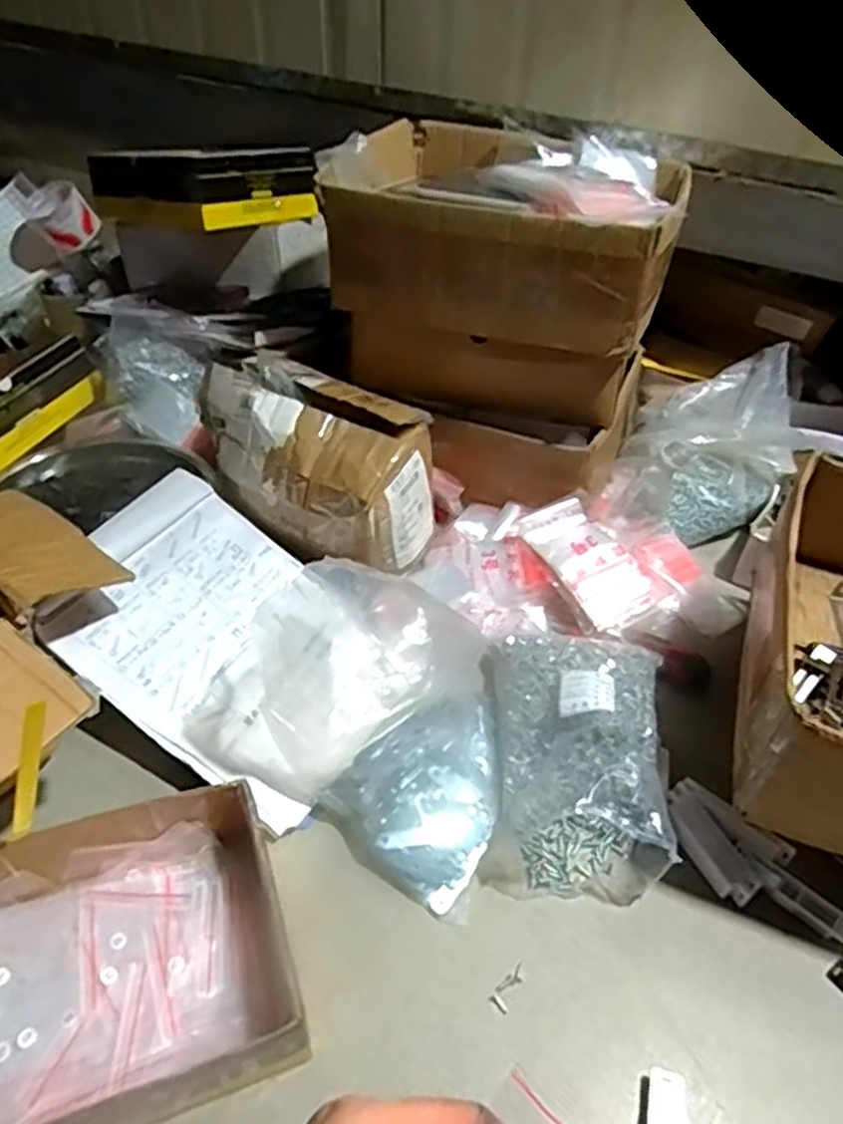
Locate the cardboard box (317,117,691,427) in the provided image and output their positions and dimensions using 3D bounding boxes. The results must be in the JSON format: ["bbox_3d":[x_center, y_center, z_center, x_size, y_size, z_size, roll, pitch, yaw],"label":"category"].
[{"bbox_3d":[0.089,-0.314,0.837,0.314,0.233,0.257,15,45,13],"label":"cardboard box"}]

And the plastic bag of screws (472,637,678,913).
[{"bbox_3d":[0.134,0.147,0.638,0.147,0.087,0.208,4,43,2],"label":"plastic bag of screws"}]

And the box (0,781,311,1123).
[{"bbox_3d":[-0.216,0.263,0.497,0.242,0.067,0.177,-13,45,-15],"label":"box"}]

